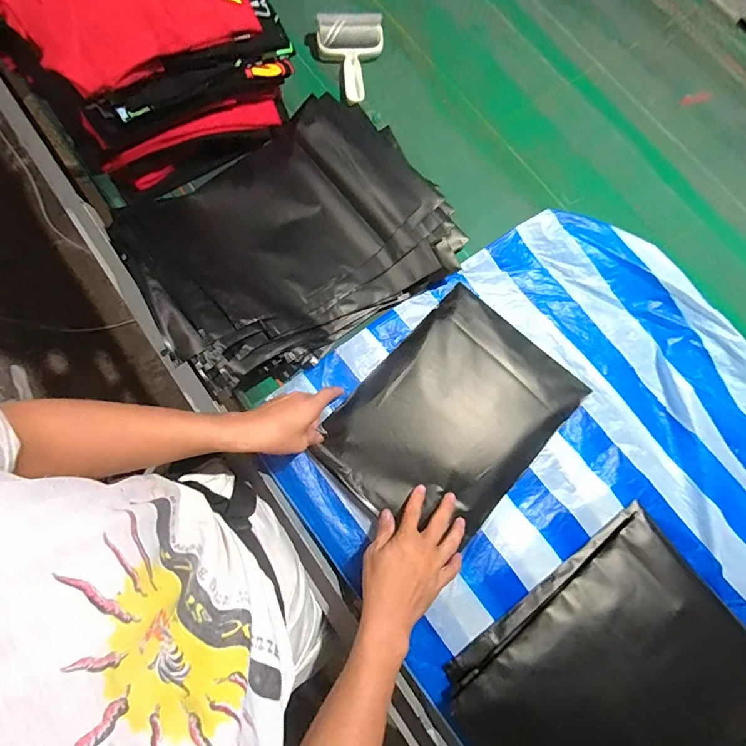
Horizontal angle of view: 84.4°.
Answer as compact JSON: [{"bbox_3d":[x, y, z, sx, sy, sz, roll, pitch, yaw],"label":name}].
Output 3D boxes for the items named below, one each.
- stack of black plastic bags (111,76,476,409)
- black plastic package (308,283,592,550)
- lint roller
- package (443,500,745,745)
[{"bbox_3d":[-0.126,-0.204,0.618,0.444,0.082,0.344,-33,79,-9],"label":"stack of black plastic bags"},{"bbox_3d":[0.113,0.061,0.586,0.249,0.022,0.336,43,78,8],"label":"black plastic package"},{"bbox_3d":[-0.039,-0.546,0.723,0.118,0.055,0.153,-2,76,-2],"label":"lint roller"},{"bbox_3d":[0.304,0.385,0.502,0.357,0.054,0.274,-35,79,-10],"label":"package"}]

